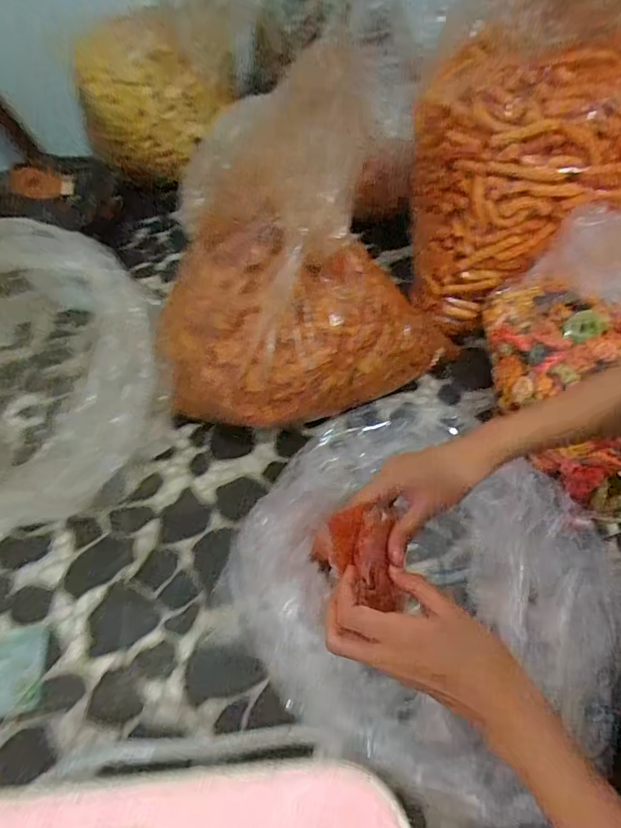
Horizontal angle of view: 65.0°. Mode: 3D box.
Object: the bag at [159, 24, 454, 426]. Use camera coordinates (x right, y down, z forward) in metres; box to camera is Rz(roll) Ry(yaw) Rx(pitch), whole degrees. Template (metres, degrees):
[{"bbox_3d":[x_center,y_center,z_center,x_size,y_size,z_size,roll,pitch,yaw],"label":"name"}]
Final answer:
[{"bbox_3d":[-0.025,-0.173,0.648,0.379,0.344,0.232,-36,55,-18],"label":"bag"}]

